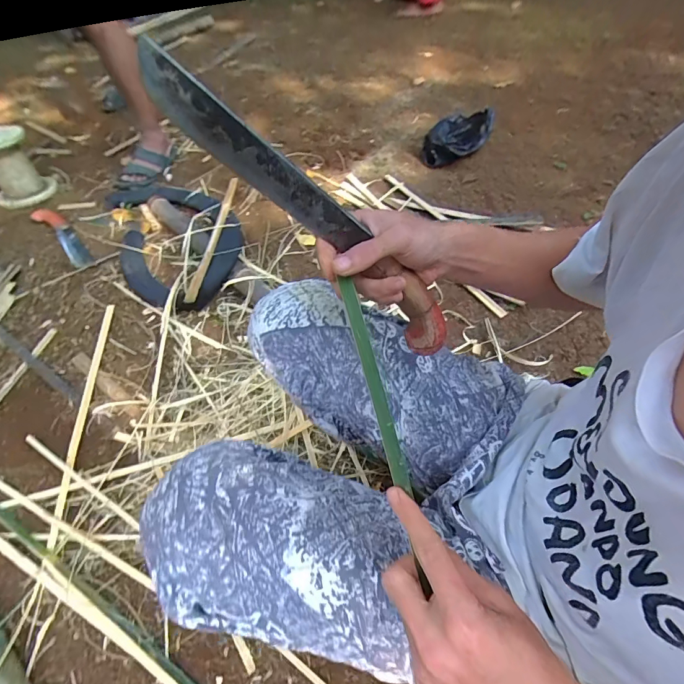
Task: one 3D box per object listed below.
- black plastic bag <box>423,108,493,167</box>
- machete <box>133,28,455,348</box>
[{"bbox_3d":[0.407,-0.699,1.336,0.261,0.117,0.116,-32,59,-18],"label":"black plastic bag"},{"bbox_3d":[-0.018,-0.103,0.340,0.337,0.049,0.025,39,56,-21],"label":"machete"}]

